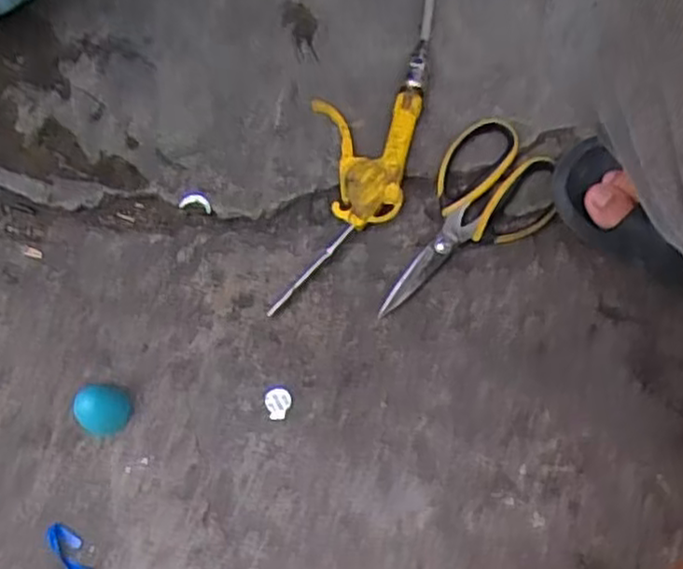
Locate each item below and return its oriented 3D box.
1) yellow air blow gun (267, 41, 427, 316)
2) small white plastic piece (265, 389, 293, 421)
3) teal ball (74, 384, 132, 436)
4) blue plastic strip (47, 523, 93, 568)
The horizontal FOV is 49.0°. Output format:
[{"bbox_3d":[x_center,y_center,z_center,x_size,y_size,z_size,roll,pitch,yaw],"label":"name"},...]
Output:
[{"bbox_3d":[0.009,-0.097,0.637,0.092,0.031,0.251,12,72,6],"label":"yellow air blow gun"},{"bbox_3d":[-0.051,0.095,0.599,0.021,0.005,0.024,4,71,4],"label":"small white plastic piece"},{"bbox_3d":[-0.184,0.098,0.586,0.036,0.044,0.037,-1,71,2],"label":"teal ball"},{"bbox_3d":[-0.208,0.203,0.573,0.021,0.004,0.048,-40,74,-11],"label":"blue plastic strip"}]

